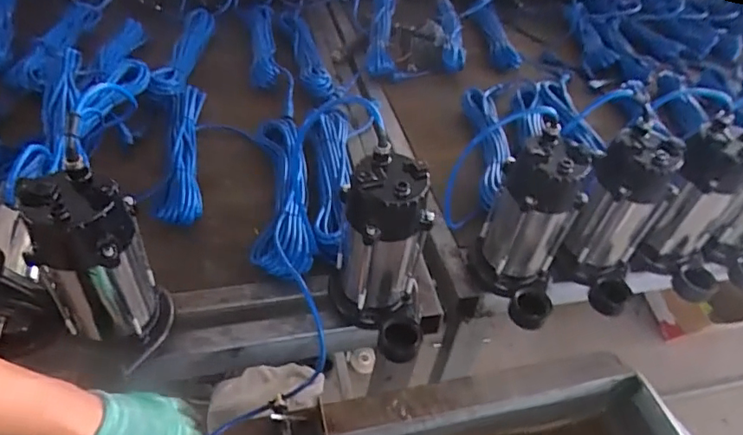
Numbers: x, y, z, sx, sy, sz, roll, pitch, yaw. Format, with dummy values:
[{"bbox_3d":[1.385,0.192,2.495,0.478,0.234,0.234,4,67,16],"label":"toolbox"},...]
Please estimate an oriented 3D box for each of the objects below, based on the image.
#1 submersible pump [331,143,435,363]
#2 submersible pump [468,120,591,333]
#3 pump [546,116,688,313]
[{"bbox_3d":[0.013,0.054,0.641,0.120,0.241,0.135,6,43,-2],"label":"submersible pump"},{"bbox_3d":[0.225,0.014,0.702,0.102,0.230,0.160,-20,50,-27],"label":"submersible pump"},{"bbox_3d":[0.350,0.007,0.732,0.128,0.231,0.118,31,48,23],"label":"pump"}]

